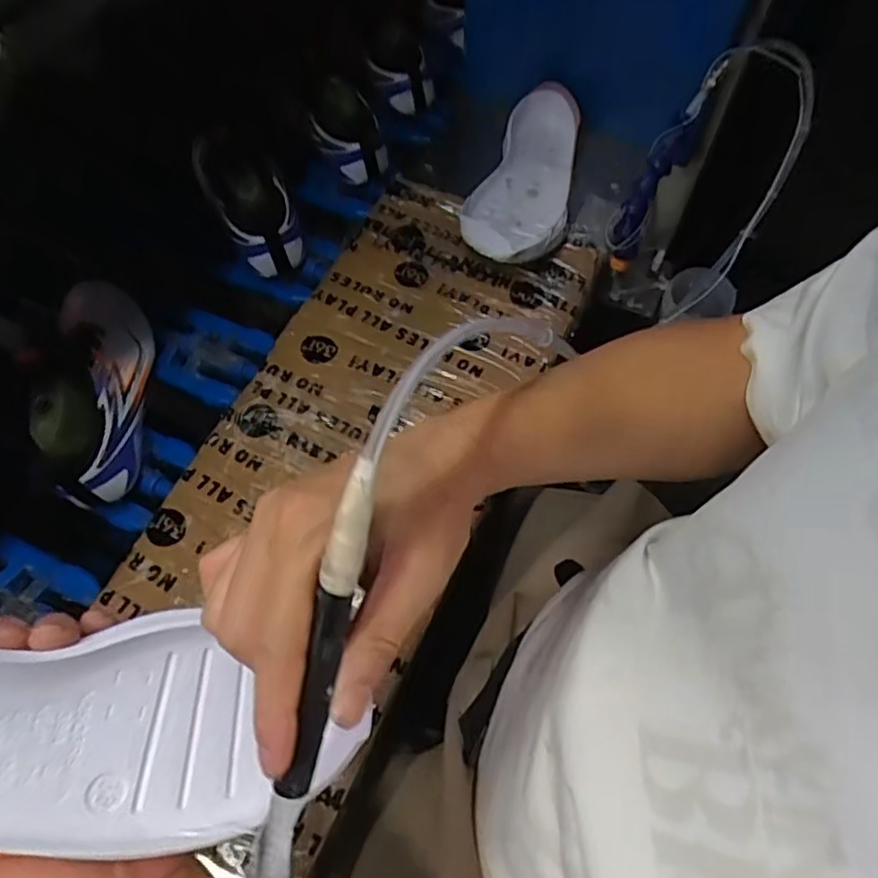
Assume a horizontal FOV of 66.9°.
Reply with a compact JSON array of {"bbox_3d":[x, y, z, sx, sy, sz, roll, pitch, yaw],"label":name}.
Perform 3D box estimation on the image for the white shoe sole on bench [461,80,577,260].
[{"bbox_3d":[0.092,-0.276,0.699,0.095,0.047,0.261,14,64,5],"label":"white shoe sole on bench"}]

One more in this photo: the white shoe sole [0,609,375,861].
[{"bbox_3d":[-0.160,0.119,0.273,0.253,0.022,0.089,12,60,-25],"label":"white shoe sole"}]

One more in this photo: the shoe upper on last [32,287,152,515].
[{"bbox_3d":[-0.313,-0.066,0.603,0.076,0.100,0.254,-9,51,-7],"label":"shoe upper on last"}]

